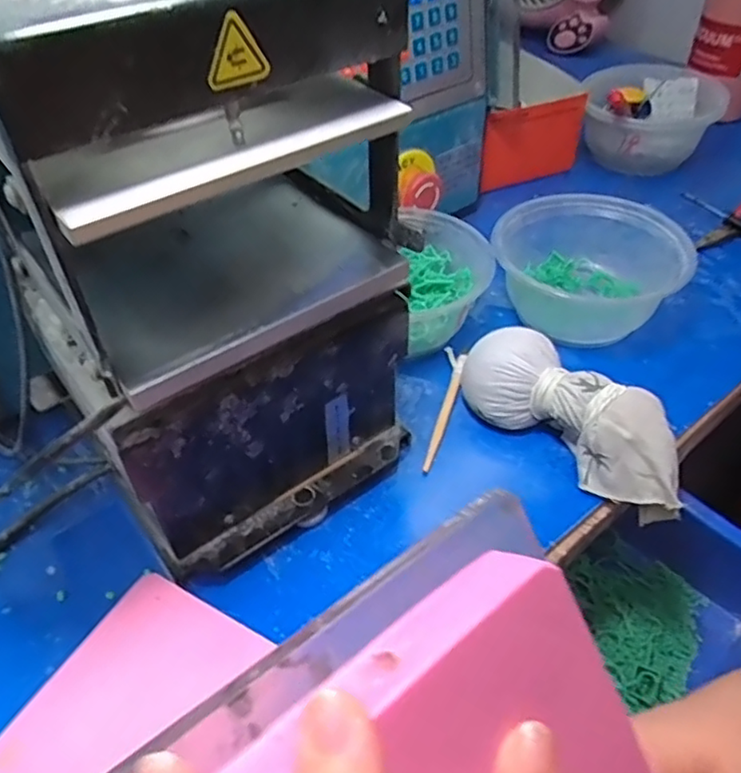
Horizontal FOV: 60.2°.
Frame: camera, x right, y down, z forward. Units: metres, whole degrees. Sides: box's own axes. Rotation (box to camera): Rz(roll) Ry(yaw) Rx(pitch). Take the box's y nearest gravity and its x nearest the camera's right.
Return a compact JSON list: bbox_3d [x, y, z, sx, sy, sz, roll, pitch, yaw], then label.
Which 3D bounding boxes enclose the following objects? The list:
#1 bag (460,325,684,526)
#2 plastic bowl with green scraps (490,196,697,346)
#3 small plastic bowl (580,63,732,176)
[{"bbox_3d":[0.123,0.017,0.388,0.146,0.050,0.058,33,55,29],"label":"bag"},{"bbox_3d":[0.157,-0.087,0.473,0.130,0.054,0.113,7,46,9],"label":"plastic bowl with green scraps"},{"bbox_3d":[0.285,-0.267,0.639,0.135,0.075,0.158,12,47,13],"label":"small plastic bowl"}]

